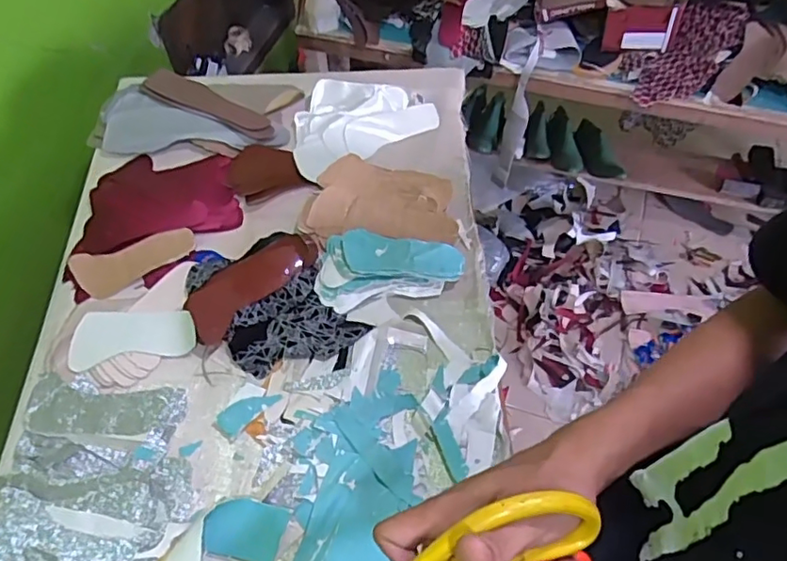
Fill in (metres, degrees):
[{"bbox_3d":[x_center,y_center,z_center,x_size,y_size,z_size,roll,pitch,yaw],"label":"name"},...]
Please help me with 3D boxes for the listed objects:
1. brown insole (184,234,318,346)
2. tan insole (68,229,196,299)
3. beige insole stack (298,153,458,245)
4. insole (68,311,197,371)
[{"bbox_3d":[-0.197,0.001,0.796,0.072,0.029,0.191,39,65,23],"label":"brown insole"},{"bbox_3d":[-0.366,-0.024,0.829,0.168,0.015,0.065,-15,91,-10],"label":"tan insole"},{"bbox_3d":[-0.021,-0.120,0.878,0.226,0.057,0.117,-1,57,1],"label":"beige insole stack"},{"bbox_3d":[-0.336,0.069,0.750,0.154,0.007,0.067,-8,83,-4],"label":"insole"}]

